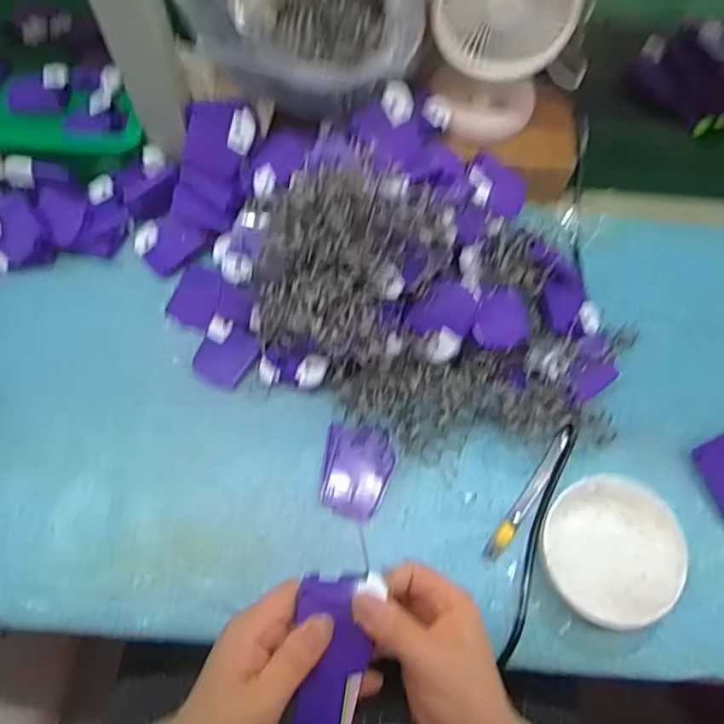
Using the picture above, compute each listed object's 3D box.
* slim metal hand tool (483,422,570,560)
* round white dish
[{"bbox_3d":[0.137,0.106,0.496,0.013,0.009,0.125,35,74,10],"label":"slim metal hand tool"},{"bbox_3d":[0.195,0.143,0.473,0.115,0.033,0.102,-40,76,-13],"label":"round white dish"}]

